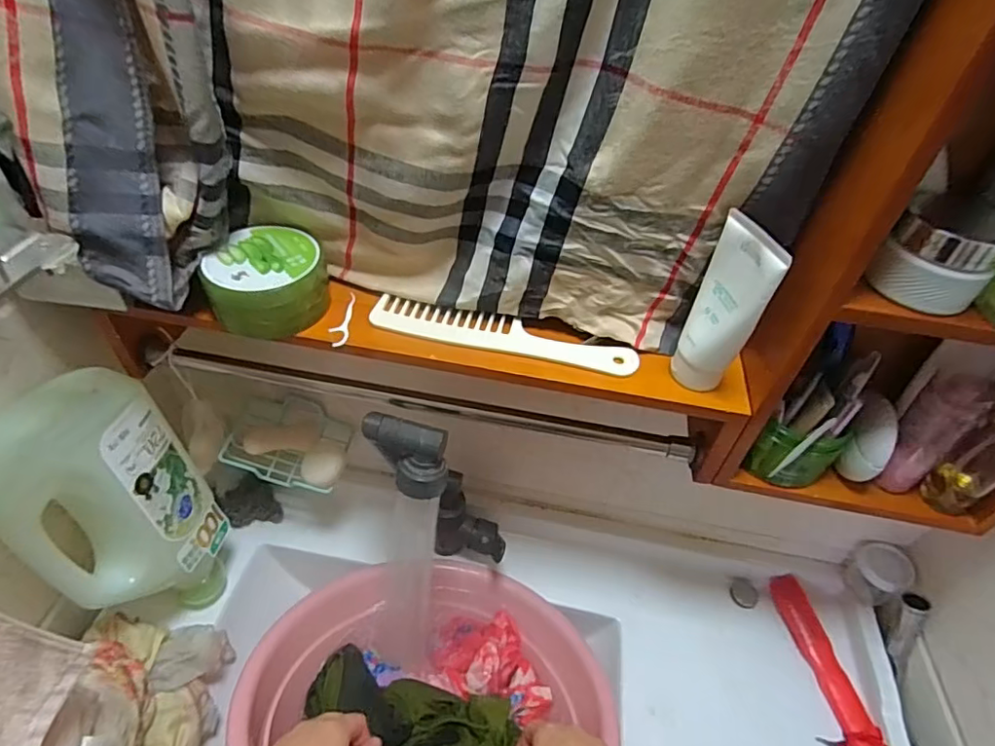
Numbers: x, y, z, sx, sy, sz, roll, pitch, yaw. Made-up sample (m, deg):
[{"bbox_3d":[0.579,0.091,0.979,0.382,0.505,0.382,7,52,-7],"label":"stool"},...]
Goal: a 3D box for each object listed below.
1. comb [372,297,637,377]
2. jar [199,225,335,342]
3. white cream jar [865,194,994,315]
[{"bbox_3d":[0.005,-0.033,0.493,0.232,0.010,0.035,11,68,5],"label":"comb"},{"bbox_3d":[-0.199,-0.079,0.485,0.095,0.053,0.089,3,45,-3],"label":"jar"},{"bbox_3d":[0.302,-0.080,0.376,0.075,0.053,0.061,-29,55,-30],"label":"white cream jar"}]

